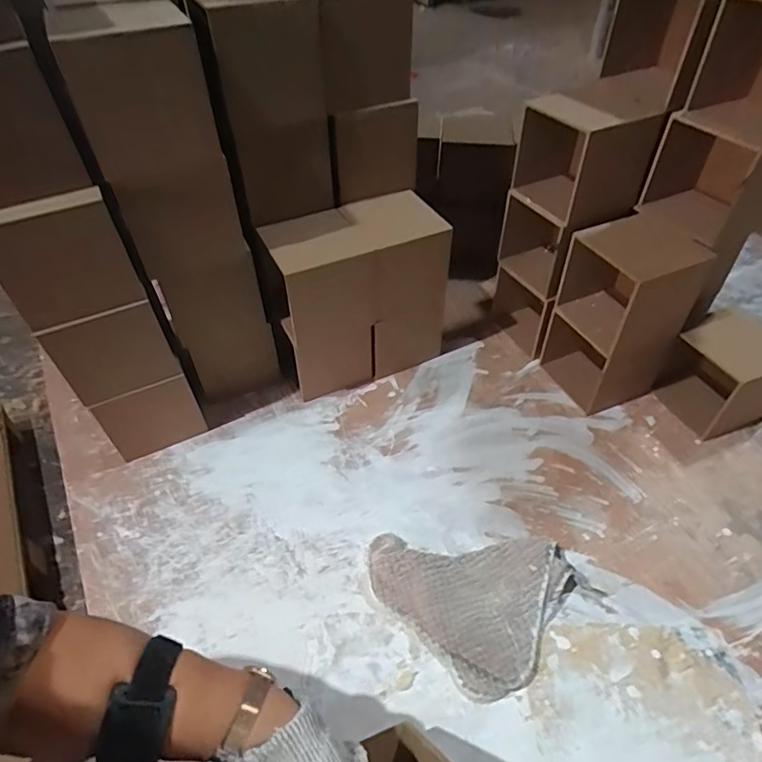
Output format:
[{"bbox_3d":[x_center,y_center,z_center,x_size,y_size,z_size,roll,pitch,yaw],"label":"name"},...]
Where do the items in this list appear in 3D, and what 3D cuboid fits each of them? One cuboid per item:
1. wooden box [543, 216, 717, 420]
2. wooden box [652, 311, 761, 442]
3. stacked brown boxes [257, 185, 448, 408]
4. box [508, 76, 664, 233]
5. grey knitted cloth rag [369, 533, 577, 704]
[{"bbox_3d":[0.301,-0.080,0.659,0.111,0.219,0.112,-19,49,-15],"label":"wooden box"},{"bbox_3d":[0.438,-0.007,0.656,0.099,0.118,0.101,-18,48,-14],"label":"wooden box"},{"bbox_3d":[-0.036,-0.109,0.701,0.226,0.226,0.124,-20,49,-16],"label":"stacked brown boxes"},{"bbox_3d":[0.242,-0.270,0.624,0.113,0.115,0.127,-23,50,-19],"label":"box"},{"bbox_3d":[0.092,0.222,0.505,0.211,0.043,0.150,2,47,4],"label":"grey knitted cloth rag"}]

